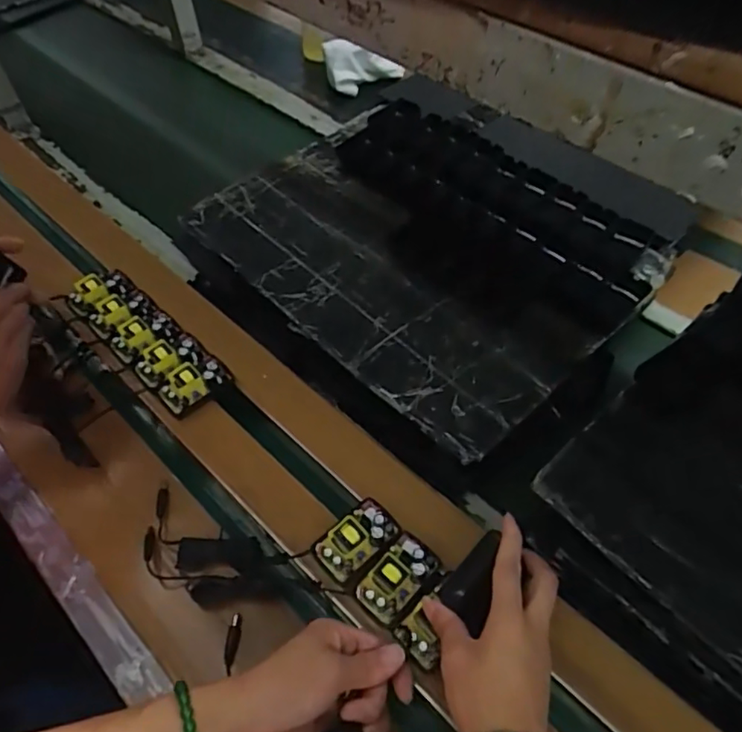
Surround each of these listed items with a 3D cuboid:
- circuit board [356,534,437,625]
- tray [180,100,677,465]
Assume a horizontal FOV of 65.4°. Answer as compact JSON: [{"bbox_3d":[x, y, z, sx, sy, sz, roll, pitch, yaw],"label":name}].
[{"bbox_3d":[0.021,0.167,0.458,0.036,0.020,0.065,37,63,25],"label":"circuit board"},{"bbox_3d":[0.059,-0.153,0.689,0.378,0.035,0.469,-37,61,-23],"label":"tray"}]

